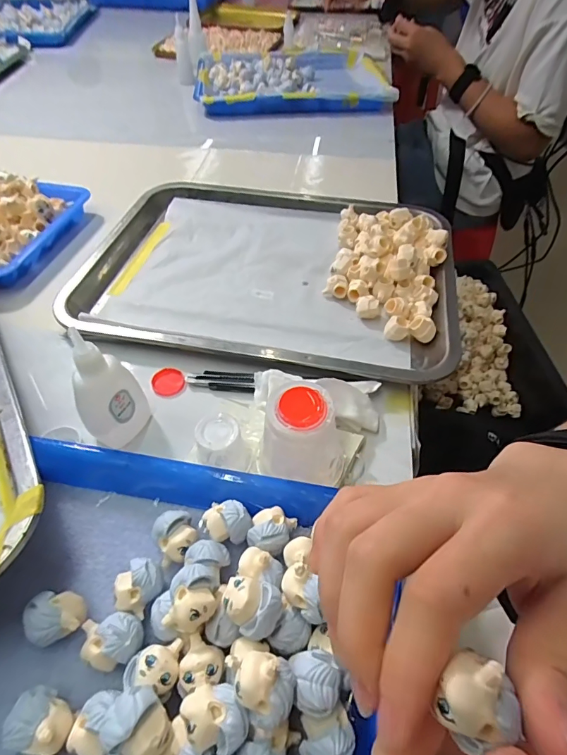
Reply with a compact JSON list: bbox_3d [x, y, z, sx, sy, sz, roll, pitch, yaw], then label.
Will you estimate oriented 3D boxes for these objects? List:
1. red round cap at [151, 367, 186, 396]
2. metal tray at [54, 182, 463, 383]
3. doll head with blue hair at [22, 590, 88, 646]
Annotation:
[{"bbox_3d":[-0.092,0.002,0.337,0.026,0.004,0.026,1,51,-2],"label":"red round cap"},{"bbox_3d":[-0.013,-0.118,0.413,0.347,0.033,0.254,10,52,5],"label":"metal tray"},{"bbox_3d":[-0.116,0.123,0.216,0.025,0.022,0.023,1,51,-2],"label":"doll head with blue hair"}]

